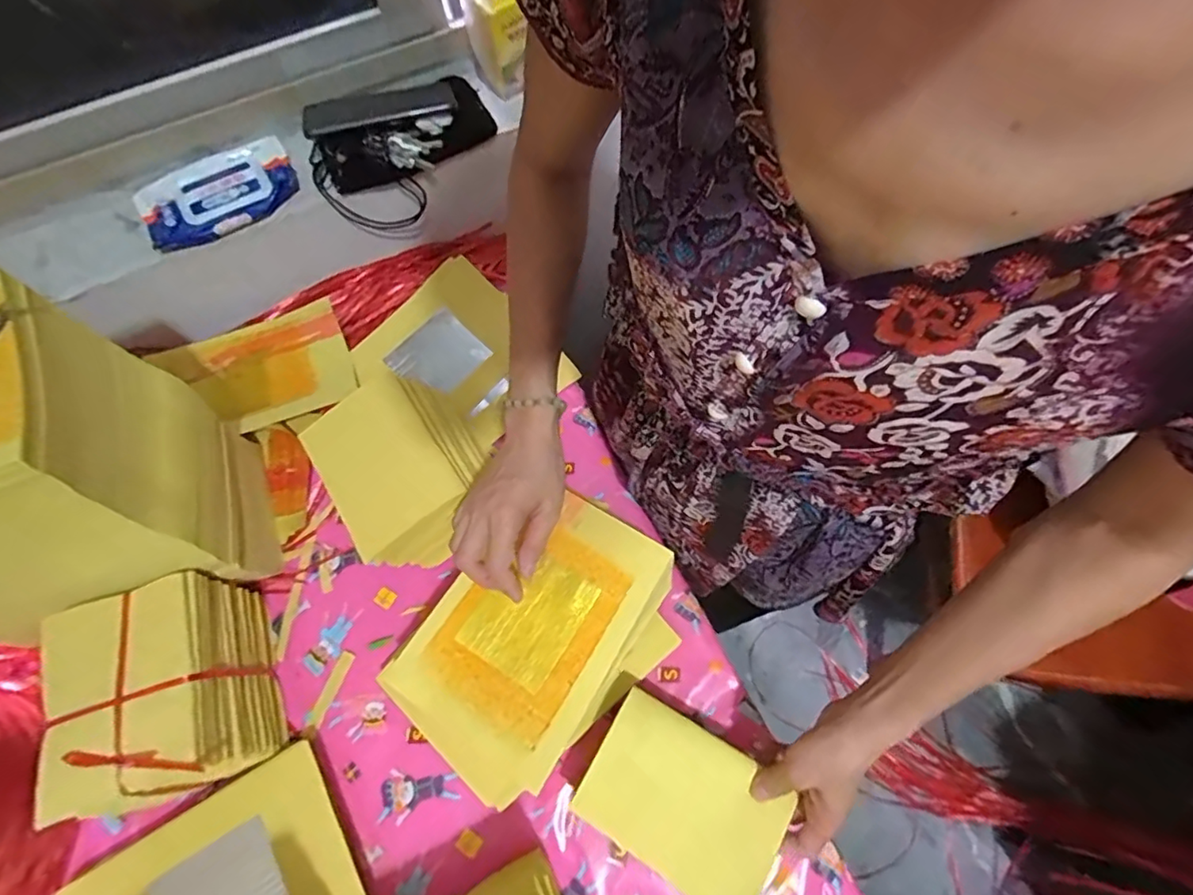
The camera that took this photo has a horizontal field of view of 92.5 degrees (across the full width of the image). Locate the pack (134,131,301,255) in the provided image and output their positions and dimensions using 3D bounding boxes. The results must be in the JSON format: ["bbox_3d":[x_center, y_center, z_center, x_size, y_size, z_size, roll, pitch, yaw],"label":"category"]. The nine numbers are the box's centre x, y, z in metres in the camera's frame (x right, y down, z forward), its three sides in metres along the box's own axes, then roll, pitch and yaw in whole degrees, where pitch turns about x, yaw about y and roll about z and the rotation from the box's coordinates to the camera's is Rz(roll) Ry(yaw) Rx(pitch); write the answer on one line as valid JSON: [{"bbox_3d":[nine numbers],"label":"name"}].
[{"bbox_3d":[-0.434,-0.293,0.658,0.174,0.031,0.099,-28,67,-10],"label":"pack"}]

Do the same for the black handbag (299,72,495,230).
[{"bbox_3d":[-0.234,-0.355,0.687,0.213,0.102,0.115,-31,67,-11],"label":"black handbag"}]

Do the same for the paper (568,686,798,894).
[{"bbox_3d":[0.073,0.299,0.486,0.158,0.015,0.109,29,70,15],"label":"paper"}]

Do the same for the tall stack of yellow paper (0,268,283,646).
[{"bbox_3d":[-0.485,0.037,0.494,0.236,0.289,0.176,-18,65,-6],"label":"tall stack of yellow paper"}]

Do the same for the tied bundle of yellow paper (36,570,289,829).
[{"bbox_3d":[-0.390,0.221,0.525,0.120,0.158,0.168,-18,65,-6],"label":"tied bundle of yellow paper"}]

